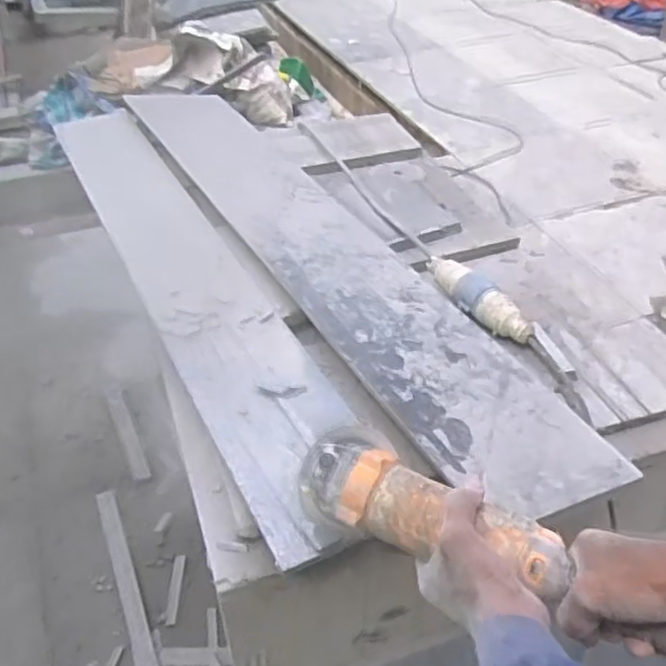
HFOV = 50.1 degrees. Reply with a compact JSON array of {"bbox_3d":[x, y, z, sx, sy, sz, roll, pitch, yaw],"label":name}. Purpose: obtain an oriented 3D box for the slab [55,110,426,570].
[{"bbox_3d":[-0.211,-0.111,1.055,0.186,0.040,1.065,-21,46,-19],"label":"slab"}]

